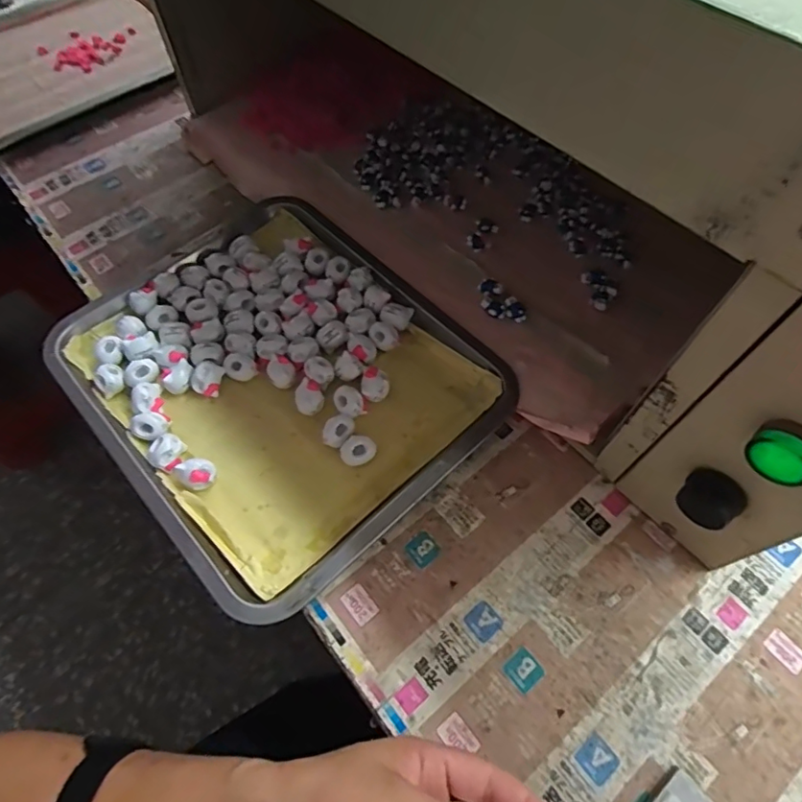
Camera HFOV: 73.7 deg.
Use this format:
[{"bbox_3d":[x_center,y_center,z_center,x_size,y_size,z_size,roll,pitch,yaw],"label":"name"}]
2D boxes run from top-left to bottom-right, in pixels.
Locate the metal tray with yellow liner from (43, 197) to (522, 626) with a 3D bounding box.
[{"bbox_3d":[-0.100,-0.031,0.420,0.262,0.029,0.317,-39,68,-17],"label":"metal tray with yellow liner"}]

